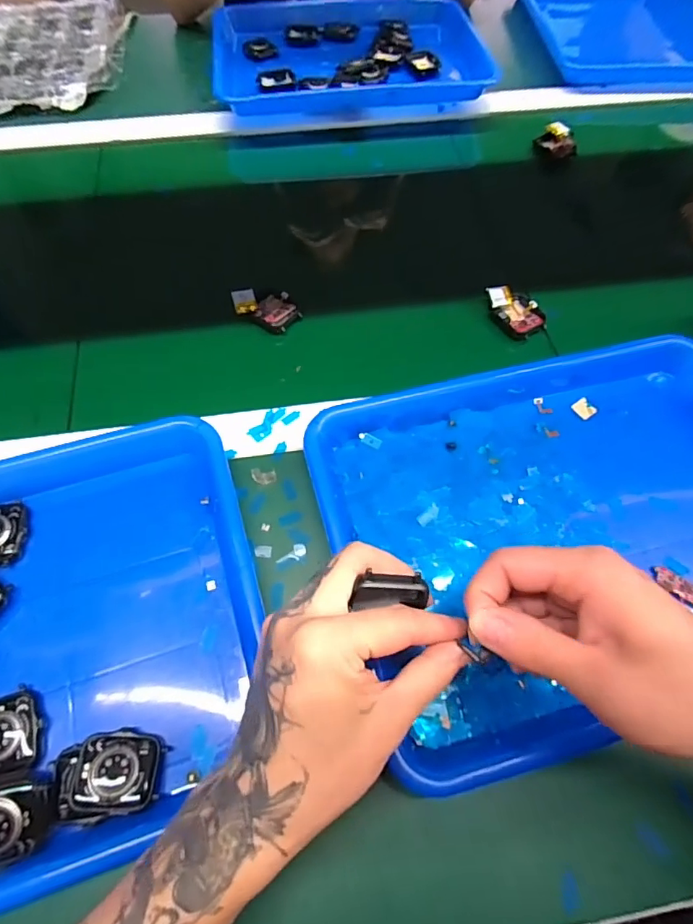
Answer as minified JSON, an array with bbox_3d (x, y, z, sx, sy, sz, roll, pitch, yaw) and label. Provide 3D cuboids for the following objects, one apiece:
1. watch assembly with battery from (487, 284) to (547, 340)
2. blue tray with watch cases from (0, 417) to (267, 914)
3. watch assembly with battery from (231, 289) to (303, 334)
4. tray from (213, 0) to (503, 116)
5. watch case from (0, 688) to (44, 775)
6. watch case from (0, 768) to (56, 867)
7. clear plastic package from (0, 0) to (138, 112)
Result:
[{"bbox_3d":[0.154,-0.138,0.449,0.037,0.020,0.055,-34,67,-16],"label":"watch assembly with battery"},{"bbox_3d":[-0.215,0.114,0.293,0.325,0.045,0.248,-16,64,-8],"label":"blue tray with watch cases"},{"bbox_3d":[-0.071,-0.139,0.444,0.059,0.017,0.040,22,65,11],"label":"watch assembly with battery"},{"bbox_3d":[0.005,-0.520,0.636,0.338,0.045,0.223,-6,63,-2],"label":"tray"},{"bbox_3d":[-0.195,0.155,0.281,0.036,0.011,0.040,-11,63,-5],"label":"watch case"},{"bbox_3d":[-0.182,0.186,0.256,0.050,0.018,0.040,-10,63,-5],"label":"watch case"},{"bbox_3d":[-0.435,-0.540,0.639,0.290,0.031,0.290,-11,63,-5],"label":"clear plastic package"}]

